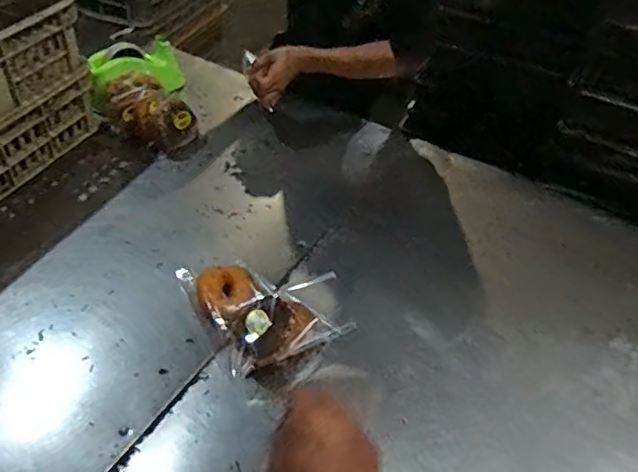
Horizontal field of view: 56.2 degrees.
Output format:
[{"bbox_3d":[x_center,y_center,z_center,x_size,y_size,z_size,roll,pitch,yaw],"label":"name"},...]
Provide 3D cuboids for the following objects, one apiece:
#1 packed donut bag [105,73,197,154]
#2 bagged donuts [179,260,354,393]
[{"bbox_3d":[-0.338,-0.235,1.184,0.172,0.088,0.107,31,50,24],"label":"packed donut bag"},{"bbox_3d":[-0.097,0.091,0.882,0.147,0.073,0.250,-23,51,-26],"label":"bagged donuts"}]

